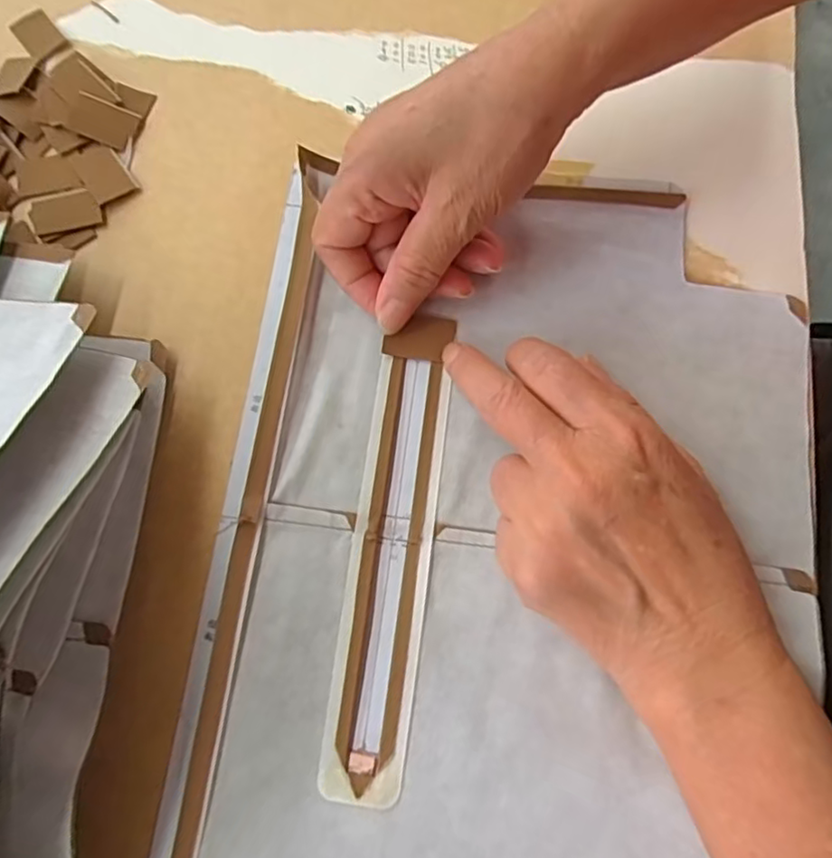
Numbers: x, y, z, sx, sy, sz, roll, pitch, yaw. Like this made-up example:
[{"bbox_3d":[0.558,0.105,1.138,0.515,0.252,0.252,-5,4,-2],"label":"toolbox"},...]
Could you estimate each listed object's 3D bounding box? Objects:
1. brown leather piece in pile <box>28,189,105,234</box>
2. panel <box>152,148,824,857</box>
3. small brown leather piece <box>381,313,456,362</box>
[{"bbox_3d":[-0.172,-0.107,0.308,0.033,0.004,0.021,-14,75,-2],"label":"brown leather piece in pile"},{"bbox_3d":[0.038,0.058,0.261,0.241,0.009,0.355,7,75,3],"label":"panel"},{"bbox_3d":[0.002,-0.043,0.289,0.031,0.004,0.022,9,75,4],"label":"small brown leather piece"}]

